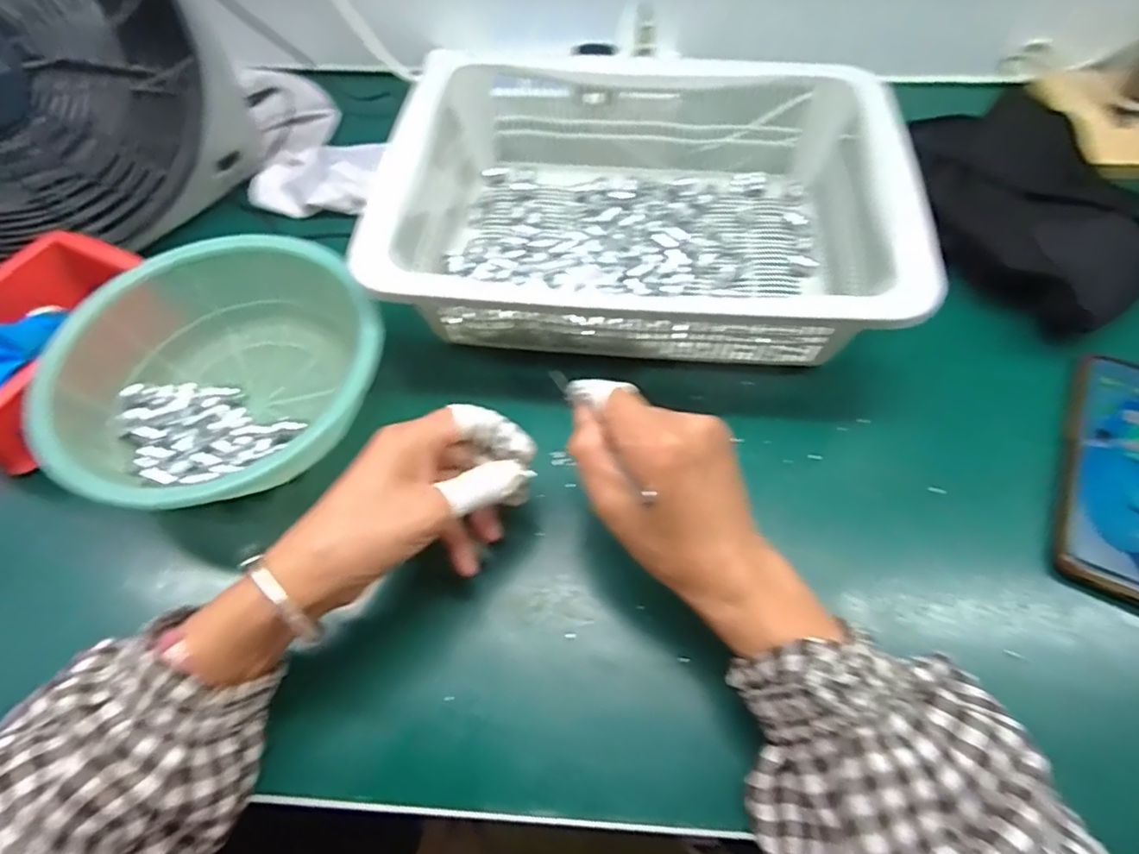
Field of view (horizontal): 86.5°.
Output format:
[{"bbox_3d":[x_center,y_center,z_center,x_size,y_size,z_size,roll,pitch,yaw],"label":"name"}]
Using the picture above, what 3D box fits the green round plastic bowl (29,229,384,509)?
[{"bbox_3d":[-0.209,-0.026,0.374,0.180,0.068,0.172,-1,59,1],"label":"green round plastic bowl"}]

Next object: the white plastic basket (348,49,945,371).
[{"bbox_3d":[0.047,-0.167,0.433,0.321,0.090,0.278,4,59,4],"label":"white plastic basket"}]

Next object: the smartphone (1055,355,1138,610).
[{"bbox_3d":[0.330,0.028,0.348,0.073,0.013,0.160,24,62,15],"label":"smartphone"}]

